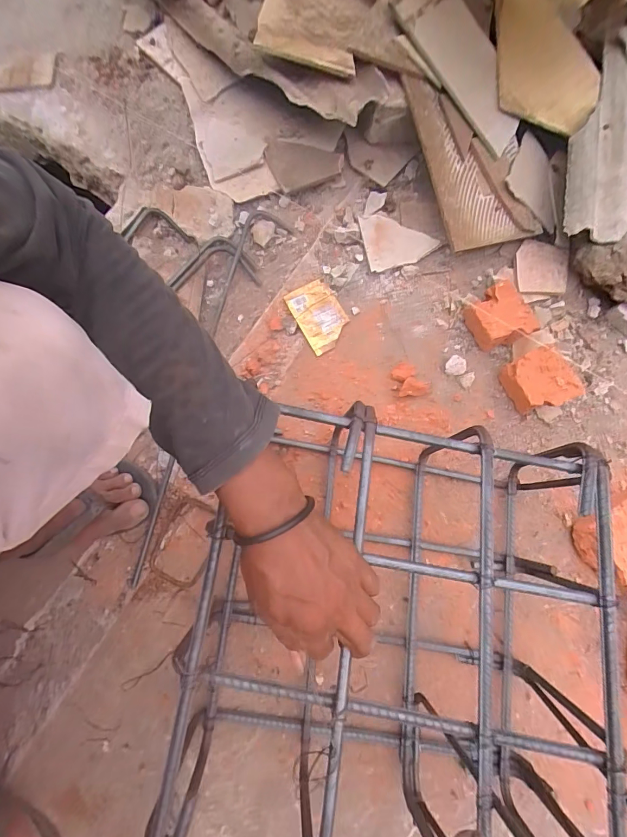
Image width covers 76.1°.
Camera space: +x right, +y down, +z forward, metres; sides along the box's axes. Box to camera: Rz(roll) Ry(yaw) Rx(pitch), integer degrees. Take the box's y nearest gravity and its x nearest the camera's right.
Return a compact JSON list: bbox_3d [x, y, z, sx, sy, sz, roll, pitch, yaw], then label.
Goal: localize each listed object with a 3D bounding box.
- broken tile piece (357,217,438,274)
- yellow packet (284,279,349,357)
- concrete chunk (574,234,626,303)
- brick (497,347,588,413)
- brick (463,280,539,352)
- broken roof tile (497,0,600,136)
[{"bbox_3d":[0.133,-0.283,0.629,0.113,0.019,0.094,-14,78,-8],"label":"broken tile piece"},{"bbox_3d":[0.009,-0.156,0.607,0.071,0.006,0.105,-30,84,-11],"label":"yellow packet"},{"bbox_3d":[0.457,-0.223,0.605,0.062,0.091,0.118,-41,82,-13],"label":"concrete chunk"},{"bbox_3d":[0.322,-0.052,0.579,0.083,0.056,0.085,-23,80,-8],"label":"brick"},{"bbox_3d":[0.274,-0.150,0.599,0.094,0.052,0.088,-29,81,-9],"label":"brick"},{"bbox_3d":[0.378,-0.586,0.645,0.179,0.008,0.284,14,78,-9],"label":"broken roof tile"}]

